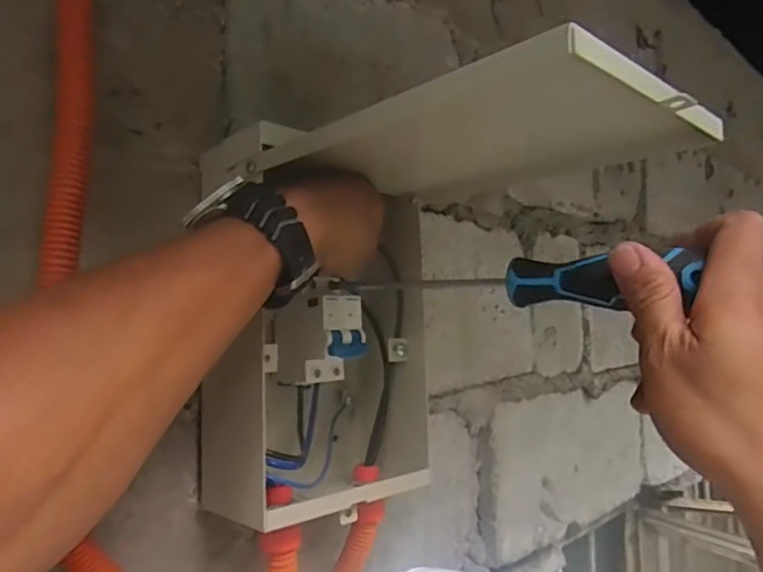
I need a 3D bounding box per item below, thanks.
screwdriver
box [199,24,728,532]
[{"bbox_3d":[0.076,-0.001,0.340,0.193,0.027,0.024,-2,-3,37],"label":"screwdriver"},{"bbox_3d":[0.027,0.028,0.355,0.154,0.235,0.297,1,-4,-42],"label":"box"}]

